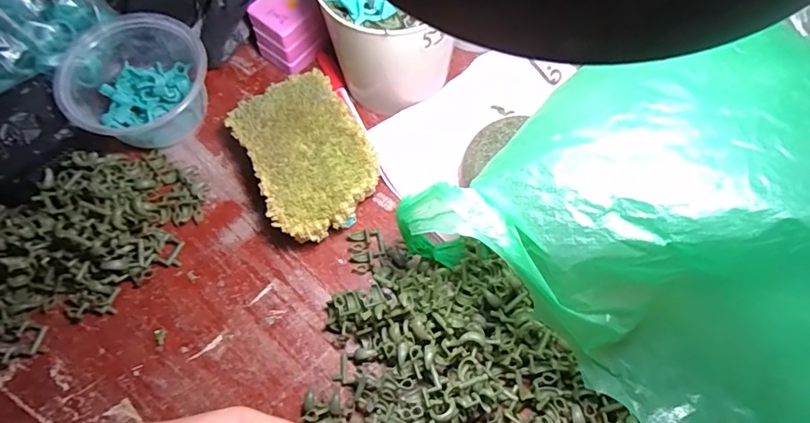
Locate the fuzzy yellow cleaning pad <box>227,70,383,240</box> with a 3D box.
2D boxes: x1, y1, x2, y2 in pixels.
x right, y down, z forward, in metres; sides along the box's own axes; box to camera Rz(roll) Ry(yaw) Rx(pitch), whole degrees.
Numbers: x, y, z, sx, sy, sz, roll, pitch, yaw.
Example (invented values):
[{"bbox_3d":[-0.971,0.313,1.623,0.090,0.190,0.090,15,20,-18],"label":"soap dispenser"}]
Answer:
[{"bbox_3d":[-0.081,-0.045,0.402,0.094,0.044,0.140,-28,70,-12],"label":"fuzzy yellow cleaning pad"}]

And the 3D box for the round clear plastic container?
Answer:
[{"bbox_3d":[-0.224,-0.110,0.415,0.113,0.062,0.094,-22,69,-10],"label":"round clear plastic container"}]

